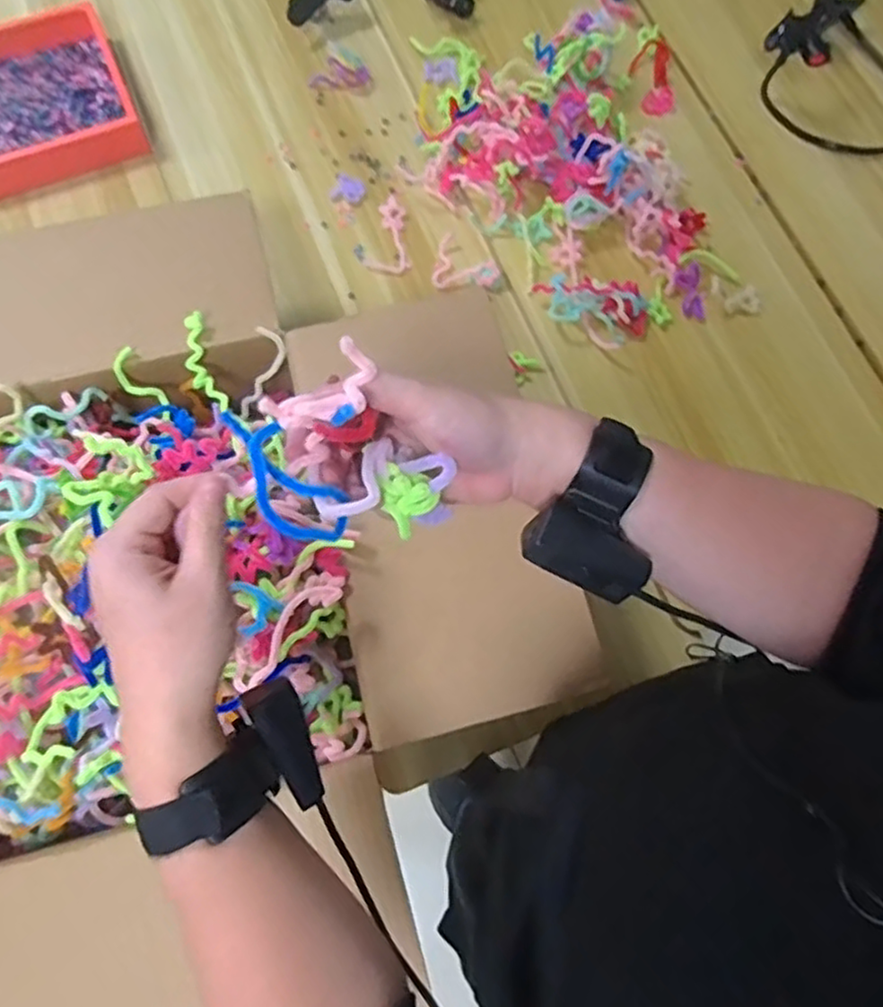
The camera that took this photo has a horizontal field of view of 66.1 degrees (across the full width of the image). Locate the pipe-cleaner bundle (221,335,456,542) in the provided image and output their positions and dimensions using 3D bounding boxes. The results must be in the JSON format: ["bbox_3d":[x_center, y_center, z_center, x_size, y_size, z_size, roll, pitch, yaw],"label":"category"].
[{"bbox_3d":[-0.054,-0.023,0.371,0.098,0.088,0.077,-25,71,-12],"label":"pipe-cleaner bundle"}]

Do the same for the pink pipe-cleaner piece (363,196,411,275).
[{"bbox_3d":[-0.067,-0.380,0.965,0.060,0.013,0.124,12,68,3],"label":"pink pipe-cleaner piece"}]

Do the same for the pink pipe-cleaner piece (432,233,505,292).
[{"bbox_3d":[0.041,-0.337,0.940,0.096,0.019,0.078,9,68,2],"label":"pink pipe-cleaner piece"}]

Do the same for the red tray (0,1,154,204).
[{"bbox_3d":[-0.591,-0.595,0.996,0.253,0.054,0.284,-23,70,-11],"label":"red tray"}]

